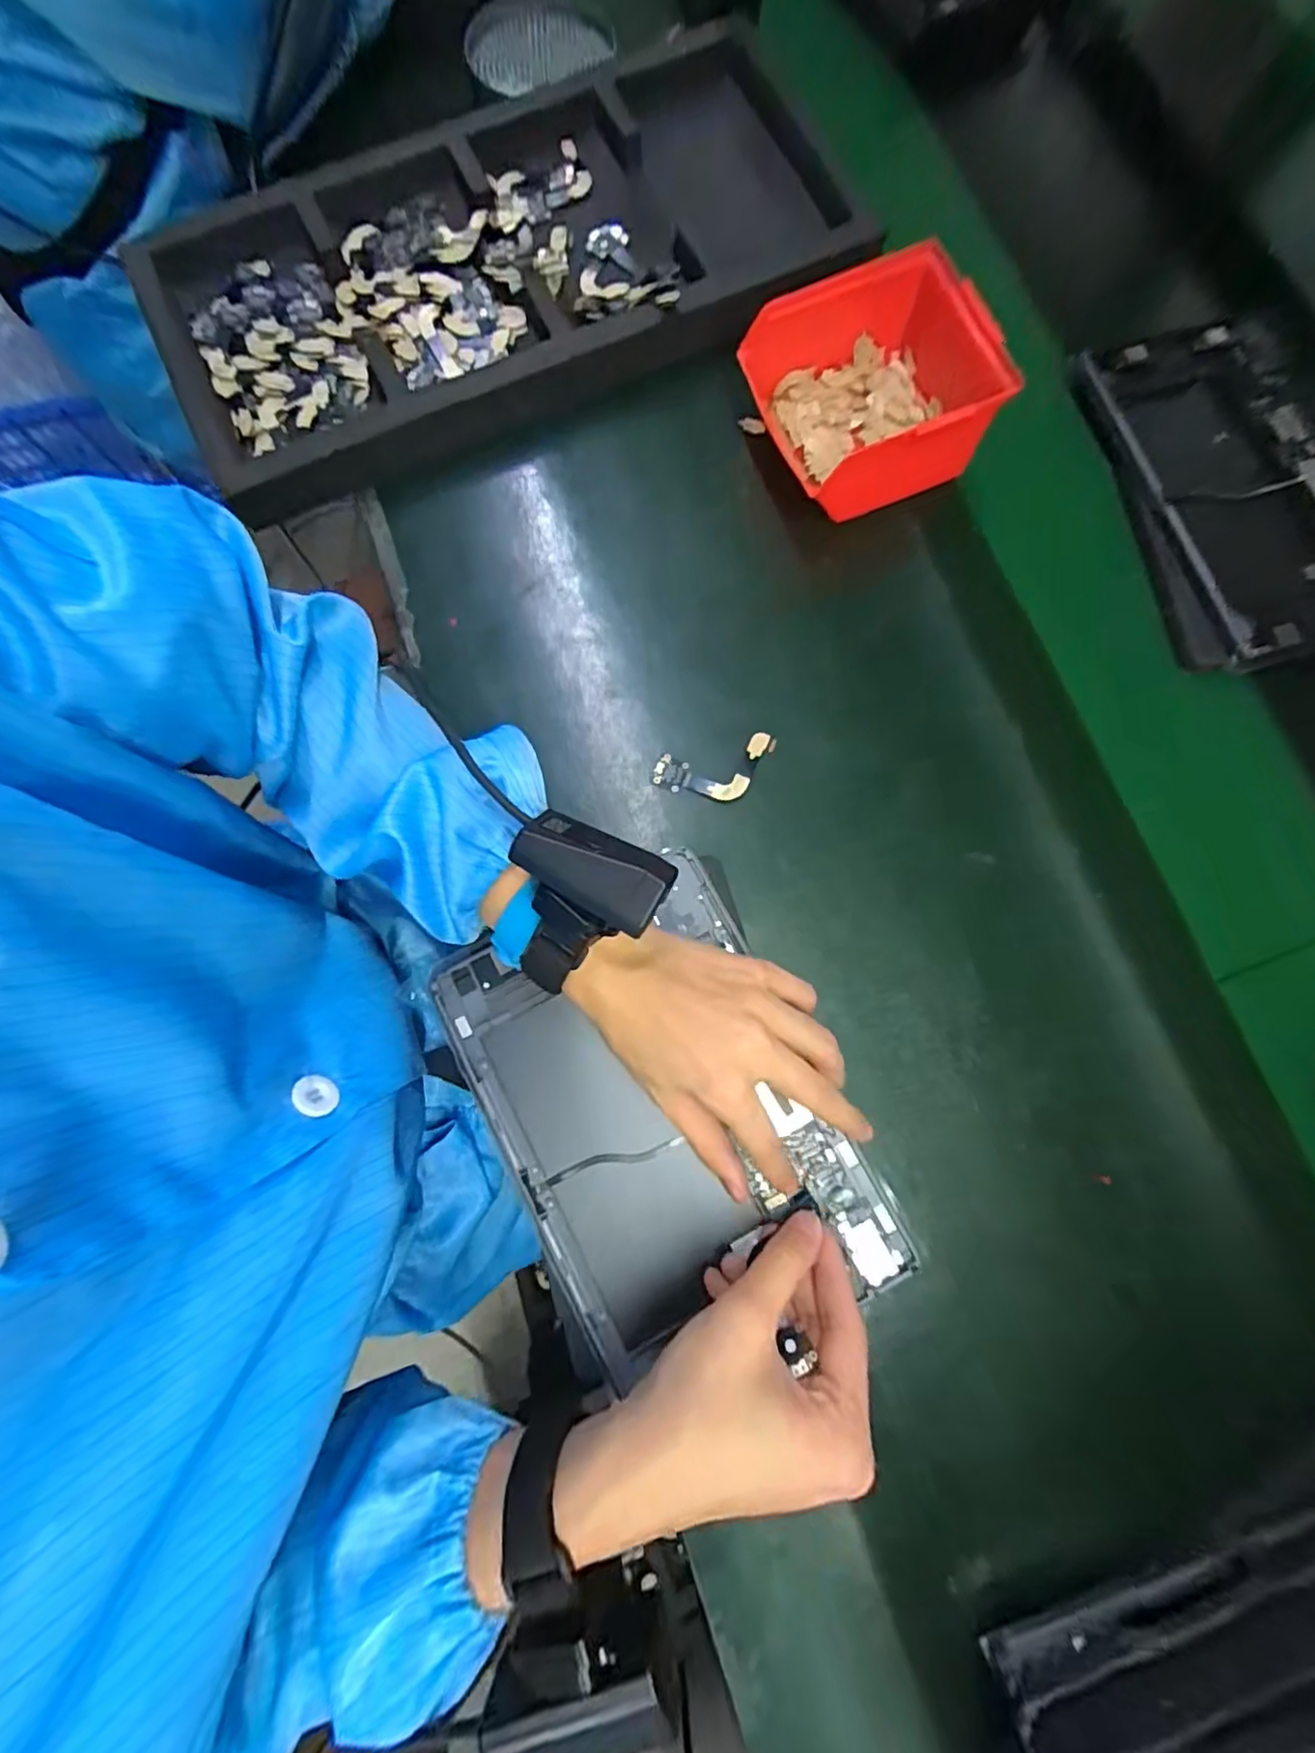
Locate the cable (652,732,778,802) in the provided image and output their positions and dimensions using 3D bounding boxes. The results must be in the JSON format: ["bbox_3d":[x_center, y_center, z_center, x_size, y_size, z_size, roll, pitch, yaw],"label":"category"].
[{"bbox_3d":[0.038,-0.065,0.383,0.078,0.005,0.037,-13,80,-2],"label":"cable"}]

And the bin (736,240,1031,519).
[{"bbox_3d":[0.143,-0.309,0.396,0.149,0.070,0.122,-19,80,-4],"label":"bin"}]

